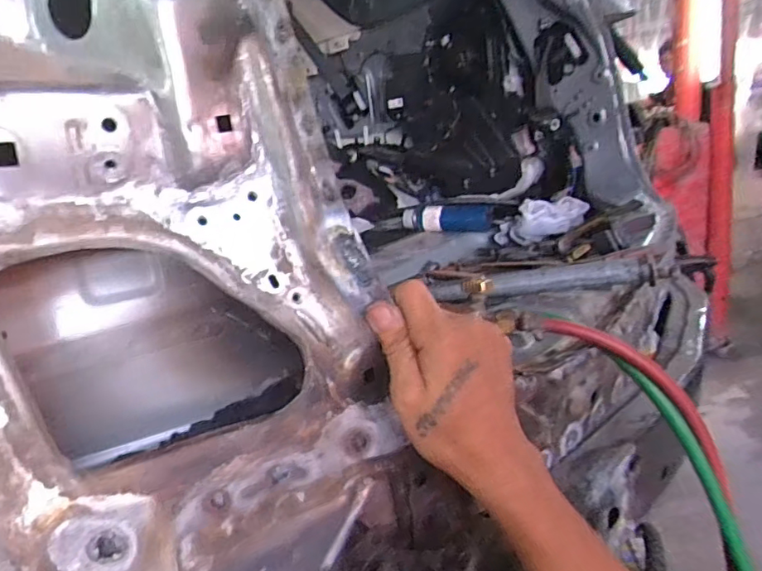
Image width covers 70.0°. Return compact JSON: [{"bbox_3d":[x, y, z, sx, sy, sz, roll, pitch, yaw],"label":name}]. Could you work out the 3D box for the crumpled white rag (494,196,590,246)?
[{"bbox_3d":[0.362,-0.146,1.218,0.209,0.083,0.163,-3,15,14],"label":"crumpled white rag"}]

